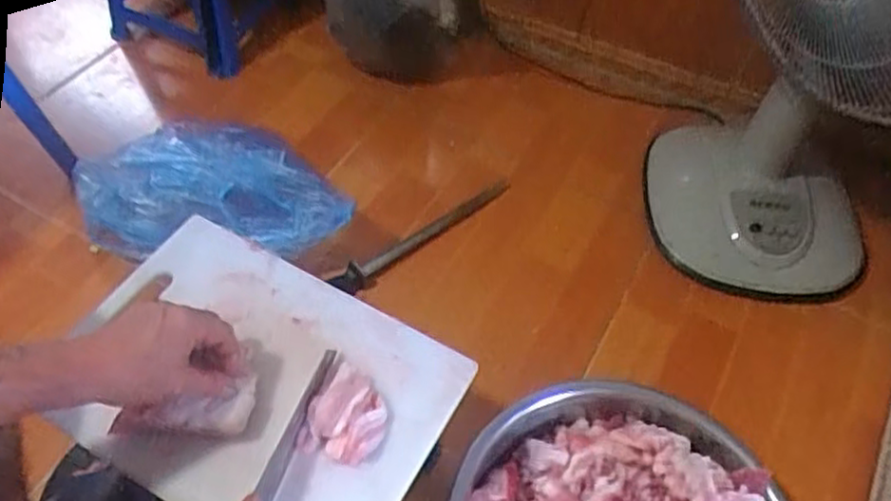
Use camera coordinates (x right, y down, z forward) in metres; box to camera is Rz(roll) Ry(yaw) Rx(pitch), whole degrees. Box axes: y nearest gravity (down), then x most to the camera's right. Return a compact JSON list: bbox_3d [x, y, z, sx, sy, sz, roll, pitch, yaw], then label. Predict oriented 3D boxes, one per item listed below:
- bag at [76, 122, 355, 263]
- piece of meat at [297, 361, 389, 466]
[{"bbox_3d":[-0.333,-0.077,1.045,0.391,0.143,0.210,0,54,-5],"label":"bag"},{"bbox_3d":[-0.084,0.145,0.625,0.064,0.025,0.081,21,55,11],"label":"piece of meat"}]

